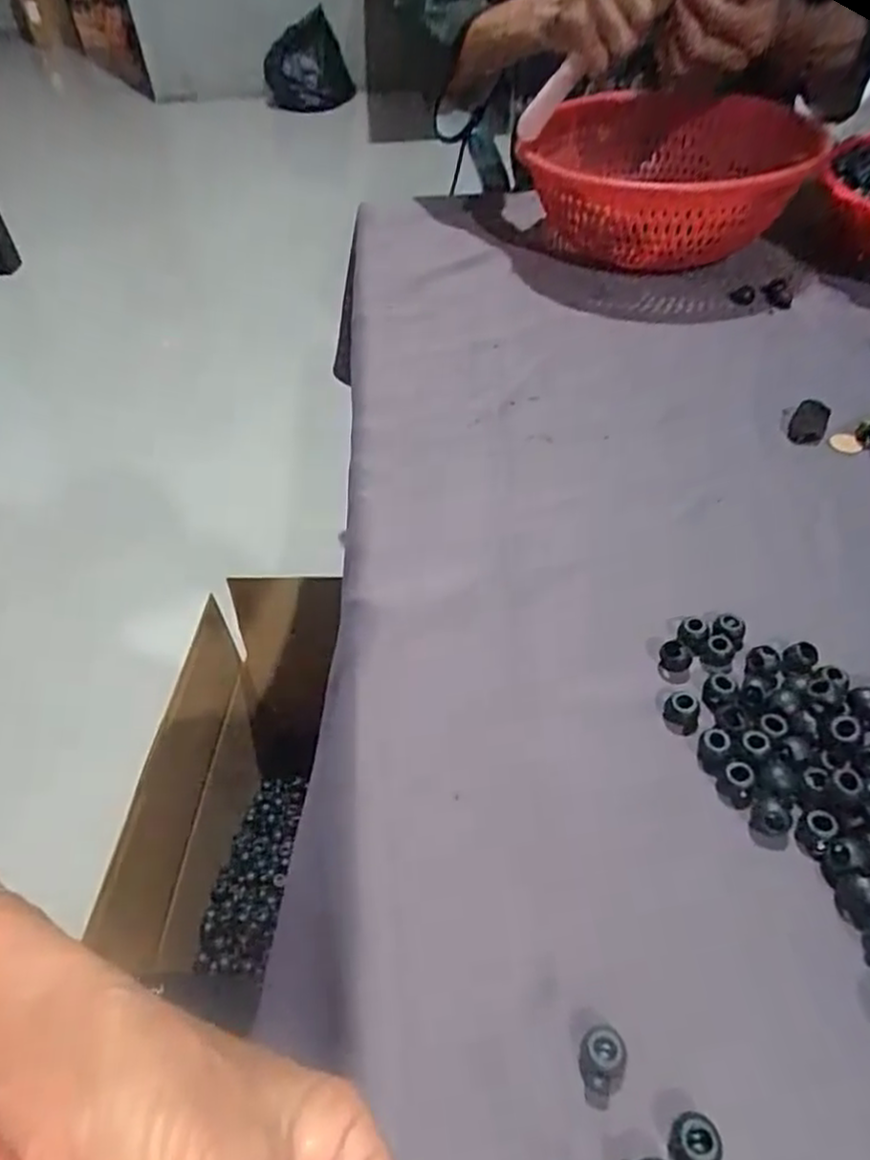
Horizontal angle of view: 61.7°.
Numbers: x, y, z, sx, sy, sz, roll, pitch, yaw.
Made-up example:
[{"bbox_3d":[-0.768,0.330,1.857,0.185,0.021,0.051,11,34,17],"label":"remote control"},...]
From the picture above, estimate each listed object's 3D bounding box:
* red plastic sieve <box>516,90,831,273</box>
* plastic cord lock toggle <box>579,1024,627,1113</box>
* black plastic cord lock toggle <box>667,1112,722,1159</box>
[{"bbox_3d":[0.193,-0.366,0.678,0.218,0.098,0.249,-16,47,-8],"label":"red plastic sieve"},{"bbox_3d":[0.058,0.168,0.251,0.015,0.010,0.023,12,49,18],"label":"plastic cord lock toggle"},{"bbox_3d":[0.083,0.186,0.233,0.015,0.010,0.023,2,47,8],"label":"black plastic cord lock toggle"}]

